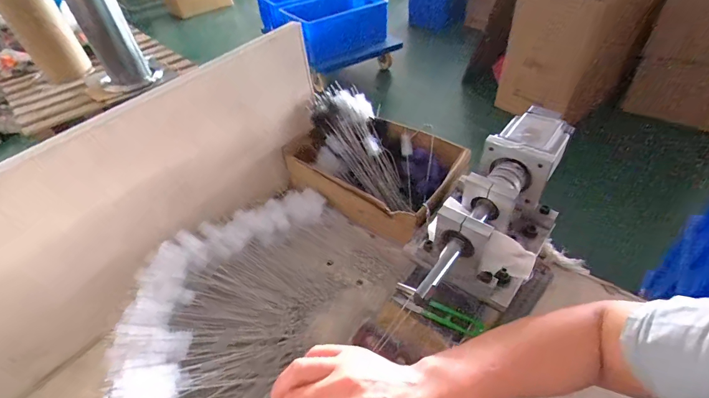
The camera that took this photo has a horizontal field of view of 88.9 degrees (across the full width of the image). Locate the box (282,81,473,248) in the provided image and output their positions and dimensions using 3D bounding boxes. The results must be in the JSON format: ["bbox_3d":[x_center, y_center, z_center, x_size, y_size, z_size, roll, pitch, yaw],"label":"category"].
[{"bbox_3d":[0.032,-0.067,0.630,0.294,0.138,0.198,25,52,28],"label":"box"}]

